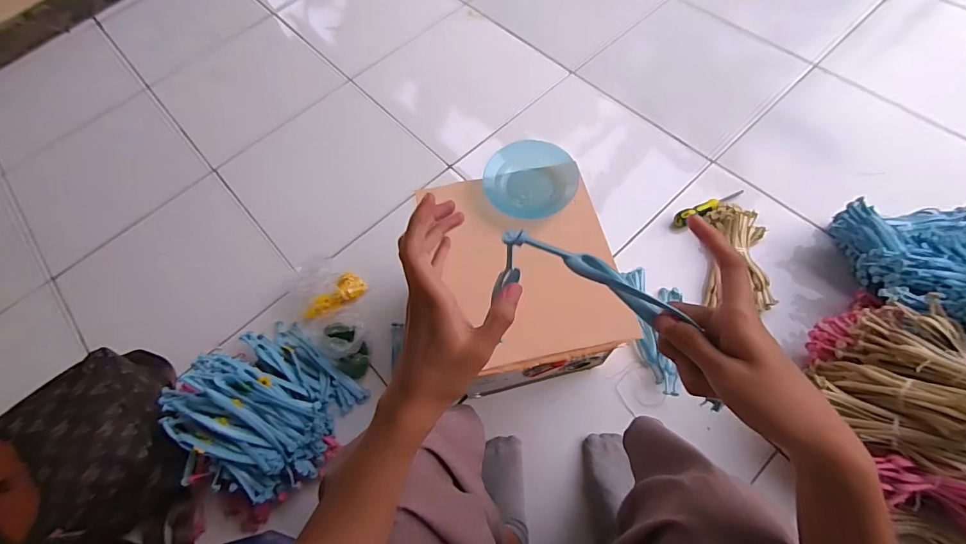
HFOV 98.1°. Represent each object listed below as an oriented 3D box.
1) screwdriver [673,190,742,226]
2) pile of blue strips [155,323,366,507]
[{"bbox_3d":[0.452,-0.131,0.836,0.150,0.033,0.030,-22,66,-5],"label":"screwdriver"},{"bbox_3d":[-0.361,0.210,0.680,0.269,0.136,0.226,30,72,17],"label":"pile of blue strips"}]

